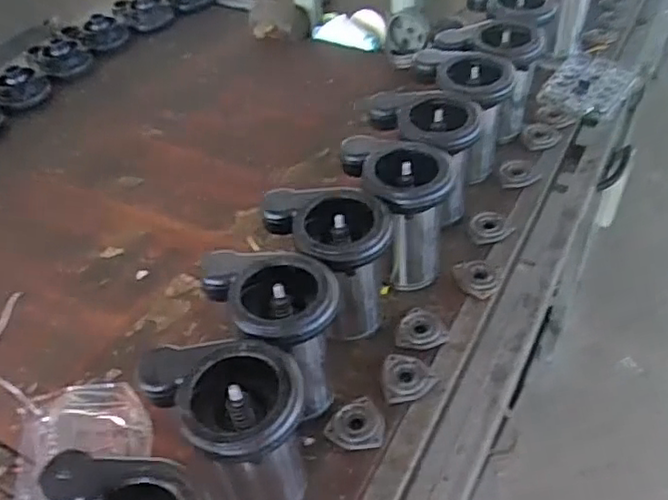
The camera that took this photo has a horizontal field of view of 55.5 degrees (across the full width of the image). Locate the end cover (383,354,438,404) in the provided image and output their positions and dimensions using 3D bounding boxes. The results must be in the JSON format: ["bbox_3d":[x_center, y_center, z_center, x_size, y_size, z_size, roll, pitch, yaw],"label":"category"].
[{"bbox_3d":[0.095,0.162,0.801,0.065,0.025,0.064,-2,45,3],"label":"end cover"}]

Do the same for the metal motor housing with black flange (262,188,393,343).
[{"bbox_3d":[-0.003,0.019,0.840,0.117,0.193,0.163,-29,50,-23],"label":"metal motor housing with black flange"}]

